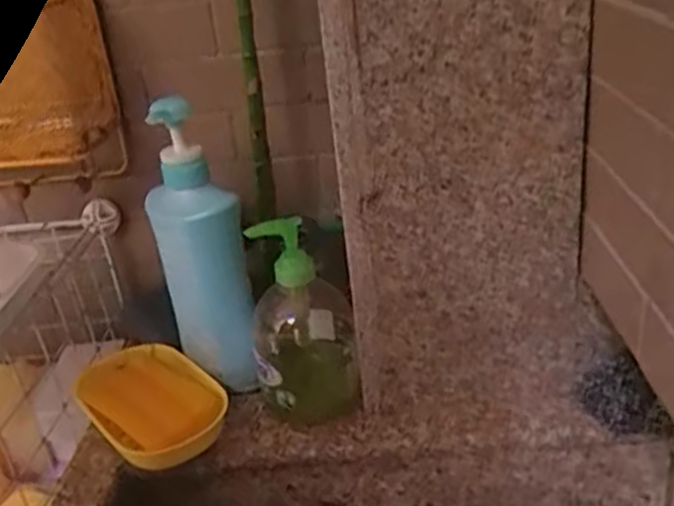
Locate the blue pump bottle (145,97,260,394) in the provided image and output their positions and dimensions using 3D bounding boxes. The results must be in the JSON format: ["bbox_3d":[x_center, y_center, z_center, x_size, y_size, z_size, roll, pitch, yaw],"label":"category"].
[{"bbox_3d":[-0.109,-0.002,0.572,0.067,0.229,0.062,-12,27,-10],"label":"blue pump bottle"}]

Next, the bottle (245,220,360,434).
[{"bbox_3d":[-0.030,0.047,0.577,0.079,0.156,0.095,-8,26,-1],"label":"bottle"}]

